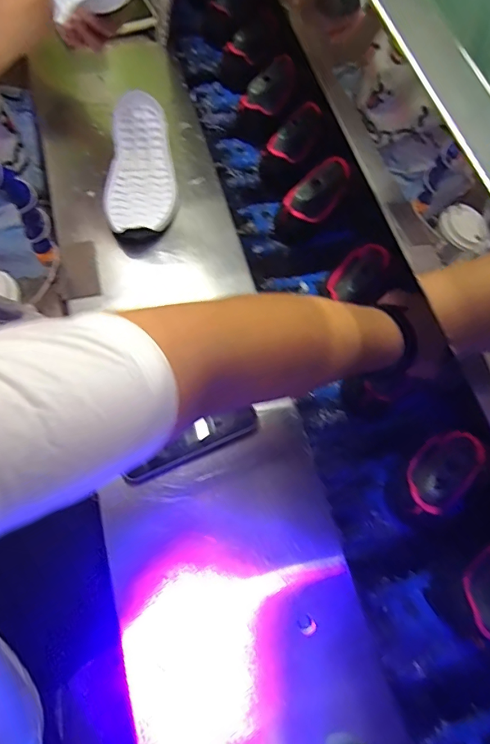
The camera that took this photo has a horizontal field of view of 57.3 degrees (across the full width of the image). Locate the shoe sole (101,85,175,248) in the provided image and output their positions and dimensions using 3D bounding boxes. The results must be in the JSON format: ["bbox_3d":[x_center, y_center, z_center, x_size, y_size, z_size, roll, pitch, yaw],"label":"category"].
[{"bbox_3d":[-0.153,-0.301,0.658,0.093,0.032,0.268,-4,68,0],"label":"shoe sole"}]

